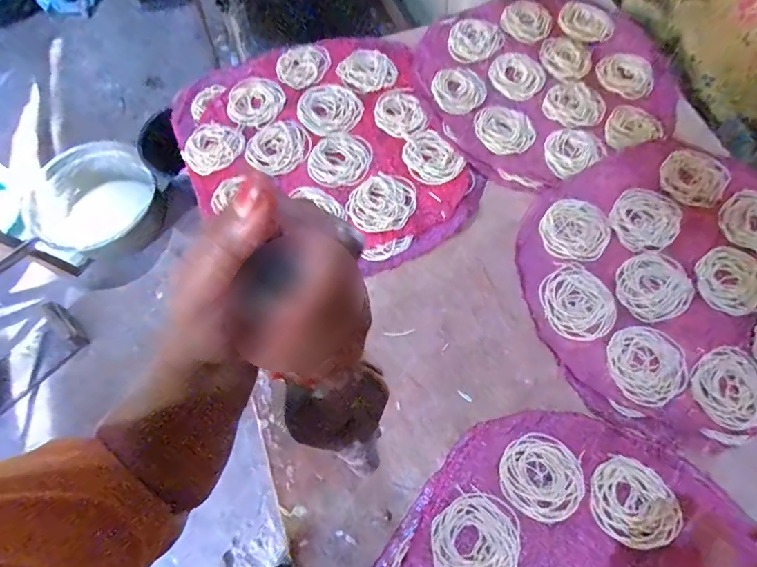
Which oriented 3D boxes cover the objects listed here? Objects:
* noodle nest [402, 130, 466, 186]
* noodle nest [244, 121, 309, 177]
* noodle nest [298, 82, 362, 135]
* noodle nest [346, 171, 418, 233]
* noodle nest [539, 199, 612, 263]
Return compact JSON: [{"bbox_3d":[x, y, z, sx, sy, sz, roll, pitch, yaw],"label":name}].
[{"bbox_3d":[0.064,-0.153,0.548,0.061,0.005,0.072,-37,73,-14],"label":"noodle nest"},{"bbox_3d":[-0.124,-0.169,0.555,0.067,0.008,0.077,39,73,14],"label":"noodle nest"},{"bbox_3d":[-0.062,-0.229,0.575,0.079,0.004,0.081,0,68,0],"label":"noodle nest"},{"bbox_3d":[0.005,-0.095,0.525,0.069,0.007,0.083,40,73,15],"label":"noodle nest"},{"bbox_3d":[0.227,-0.062,0.513,0.073,0.006,0.079,31,71,12],"label":"noodle nest"}]

